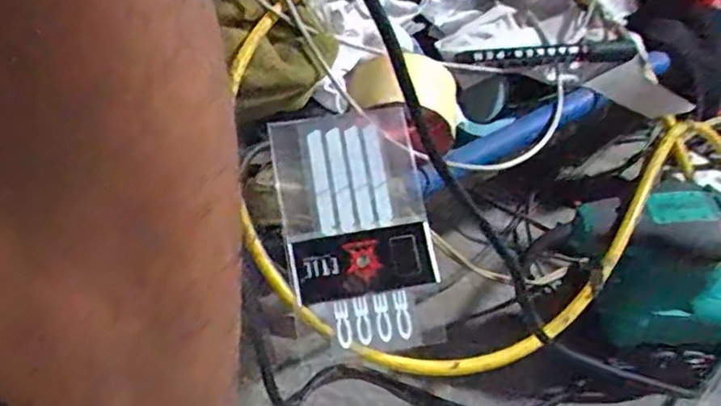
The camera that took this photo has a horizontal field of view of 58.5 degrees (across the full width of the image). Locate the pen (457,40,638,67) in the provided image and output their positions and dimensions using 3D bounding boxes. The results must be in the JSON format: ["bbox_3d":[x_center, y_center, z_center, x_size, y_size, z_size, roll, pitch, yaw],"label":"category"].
[{"bbox_3d":[0.149,-0.118,0.513,0.141,0.020,0.018,-6,48,-2],"label":"pen"}]

